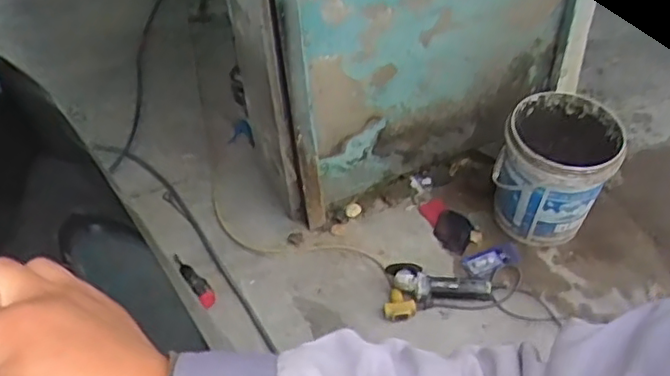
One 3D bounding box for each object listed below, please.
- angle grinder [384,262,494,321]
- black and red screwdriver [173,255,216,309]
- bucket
[{"bbox_3d":[0.267,0.272,1.659,0.274,0.090,0.118,4,46,8],"label":"angle grinder"},{"bbox_3d":[-0.384,0.237,1.731,0.046,0.031,0.220,-28,50,-22],"label":"black and red screwdriver"},{"bbox_3d":[0.579,-0.037,1.706,0.288,0.323,0.279,12,48,16],"label":"bucket"}]

